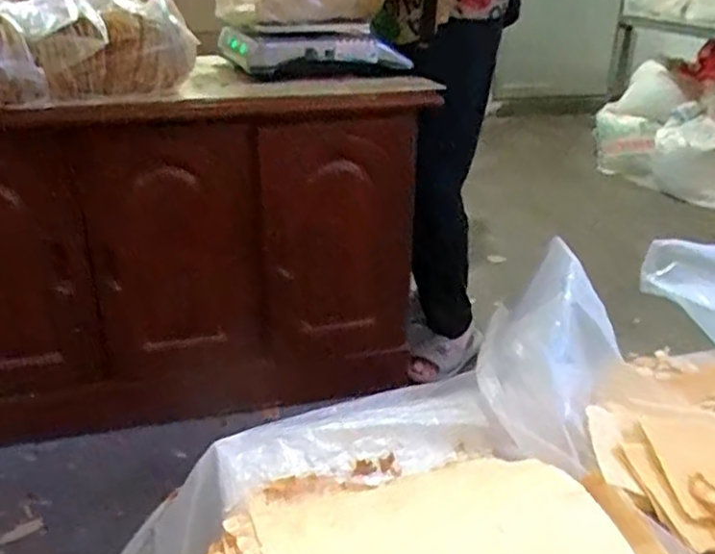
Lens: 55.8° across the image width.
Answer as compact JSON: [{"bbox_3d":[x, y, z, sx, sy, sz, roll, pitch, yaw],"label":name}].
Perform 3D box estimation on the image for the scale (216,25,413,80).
[{"bbox_3d":[-0.115,-0.502,1.452,0.357,0.099,0.269,-14,30,-27],"label":"scale"}]

